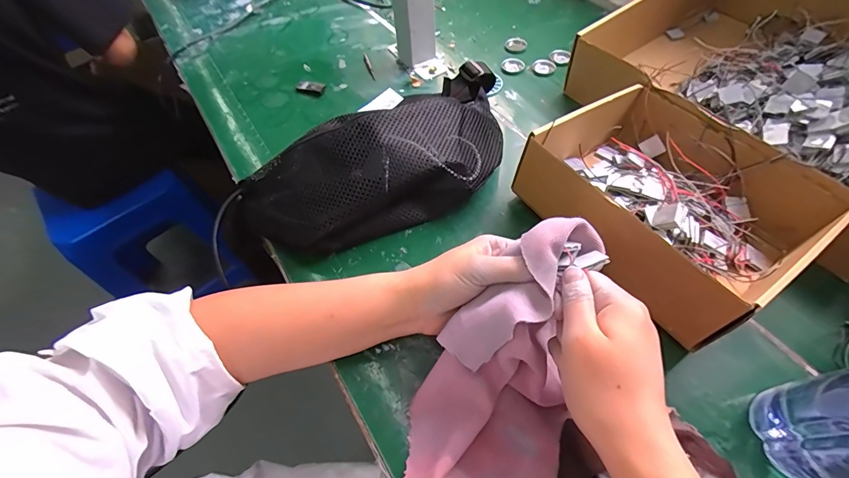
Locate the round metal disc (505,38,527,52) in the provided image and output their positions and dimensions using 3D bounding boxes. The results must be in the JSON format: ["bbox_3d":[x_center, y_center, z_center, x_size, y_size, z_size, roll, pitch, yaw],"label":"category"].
[{"bbox_3d":[0.137,-0.289,0.565,0.032,0.004,0.026,-29,59,-17],"label":"round metal disc"}]

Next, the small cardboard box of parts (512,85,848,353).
[{"bbox_3d":[0.212,-0.036,0.344,0.175,0.081,0.197,-30,59,-18],"label":"small cardboard box of parts"}]

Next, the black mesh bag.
[{"bbox_3d":[-0.020,-0.087,0.383,0.320,0.084,0.141,-33,60,-19],"label":"black mesh bag"}]

